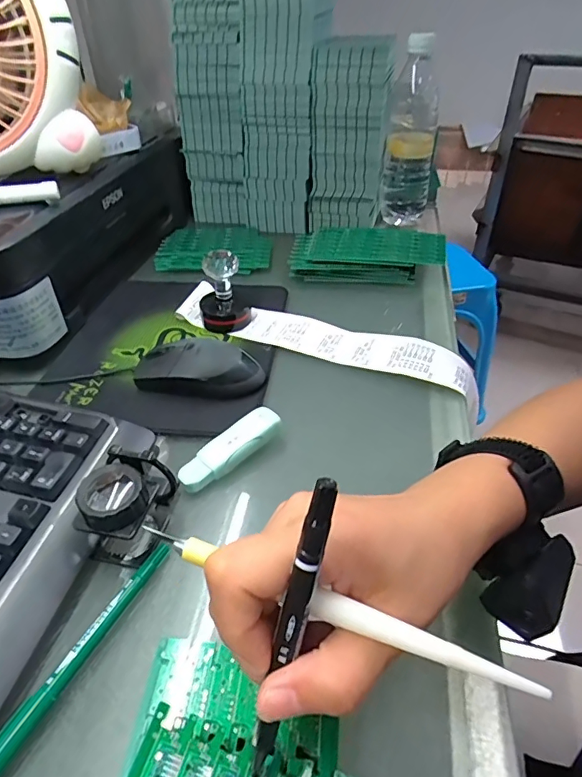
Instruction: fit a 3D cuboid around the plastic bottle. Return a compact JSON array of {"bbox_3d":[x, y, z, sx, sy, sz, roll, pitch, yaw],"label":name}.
[{"bbox_3d":[0.163,-0.343,0.660,0.064,0.215,0.070,9,41,12],"label":"plastic bottle"}]

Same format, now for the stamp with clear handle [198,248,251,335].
[{"bbox_3d":[-0.069,-0.102,0.500,0.052,0.075,0.055,-7,40,-7],"label":"stamp with clear handle"}]

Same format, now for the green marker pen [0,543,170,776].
[{"bbox_3d":[-0.113,0.142,0.265,0.012,0.012,0.138,17,43,20],"label":"green marker pen"}]

